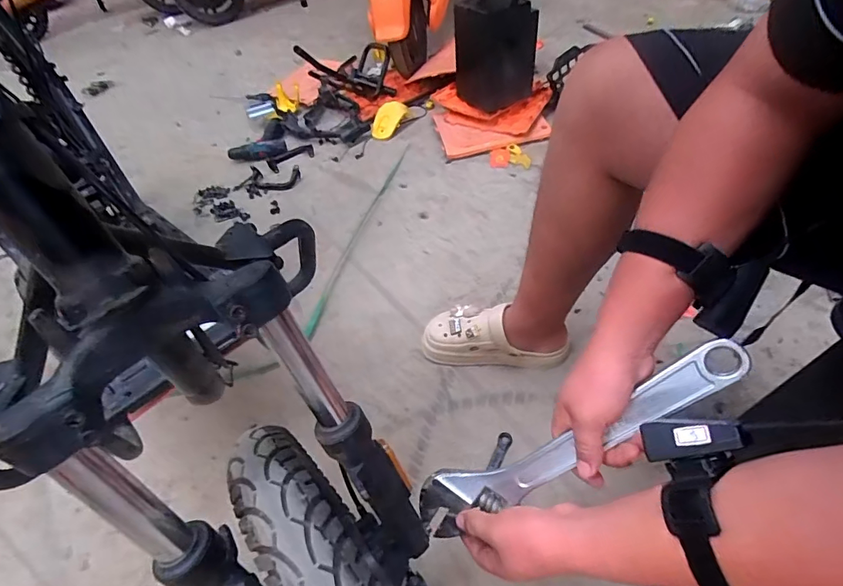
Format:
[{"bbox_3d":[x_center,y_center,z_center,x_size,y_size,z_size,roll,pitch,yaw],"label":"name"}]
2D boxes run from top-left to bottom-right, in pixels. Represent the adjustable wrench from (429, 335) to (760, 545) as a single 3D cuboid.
[{"bbox_3d":[0.130,0.148,0.434,0.350,0.034,0.047,-38,44,24],"label":"adjustable wrench"}]

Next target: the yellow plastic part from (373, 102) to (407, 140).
[{"bbox_3d":[-0.113,-0.575,1.494,0.091,0.014,0.176,25,67,11],"label":"yellow plastic part"}]

